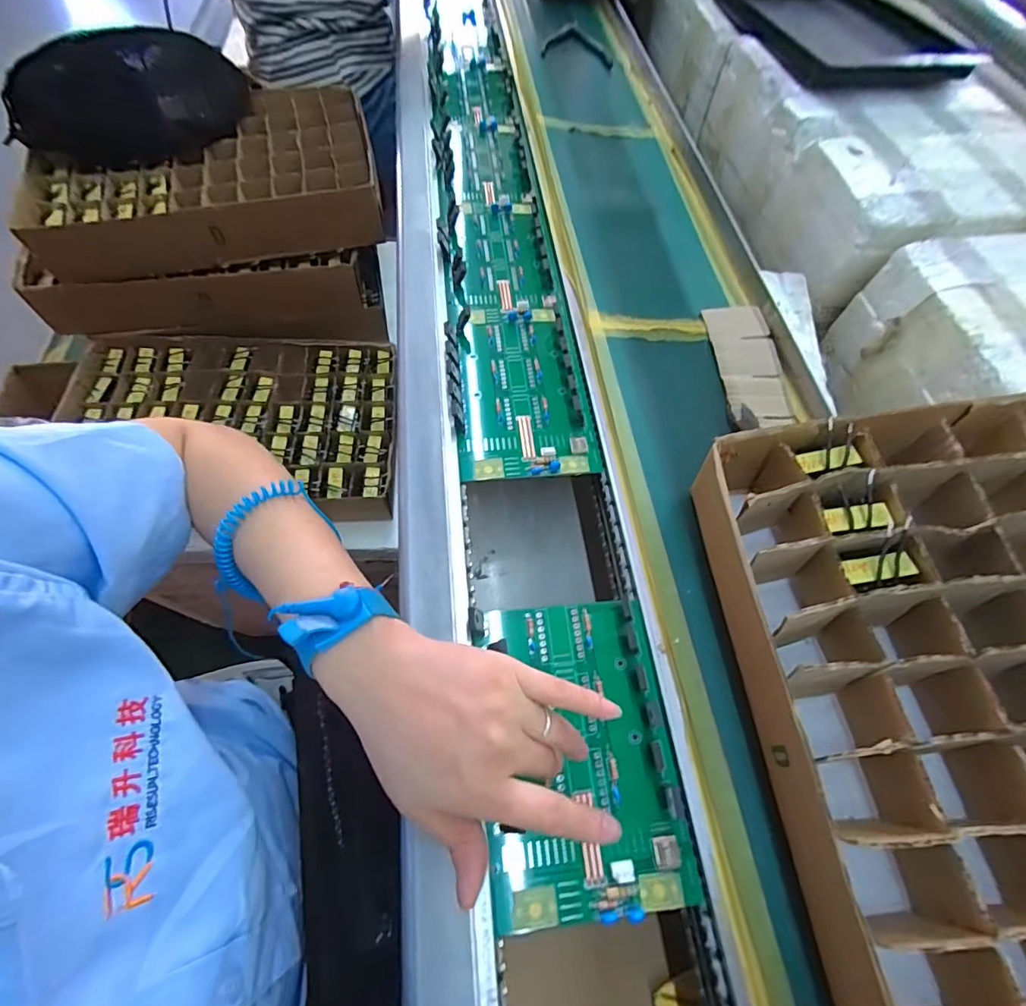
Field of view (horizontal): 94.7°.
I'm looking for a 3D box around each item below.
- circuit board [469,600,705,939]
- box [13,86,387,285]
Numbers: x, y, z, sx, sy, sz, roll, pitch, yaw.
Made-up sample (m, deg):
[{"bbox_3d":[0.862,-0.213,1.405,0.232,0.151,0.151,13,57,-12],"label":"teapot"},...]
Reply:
[{"bbox_3d":[0.041,0.155,0.304,0.119,0.007,0.177,-4,63,-6],"label":"circuit board"},{"bbox_3d":[-0.381,-0.416,0.603,0.392,0.075,0.249,-12,64,-10],"label":"box"}]

